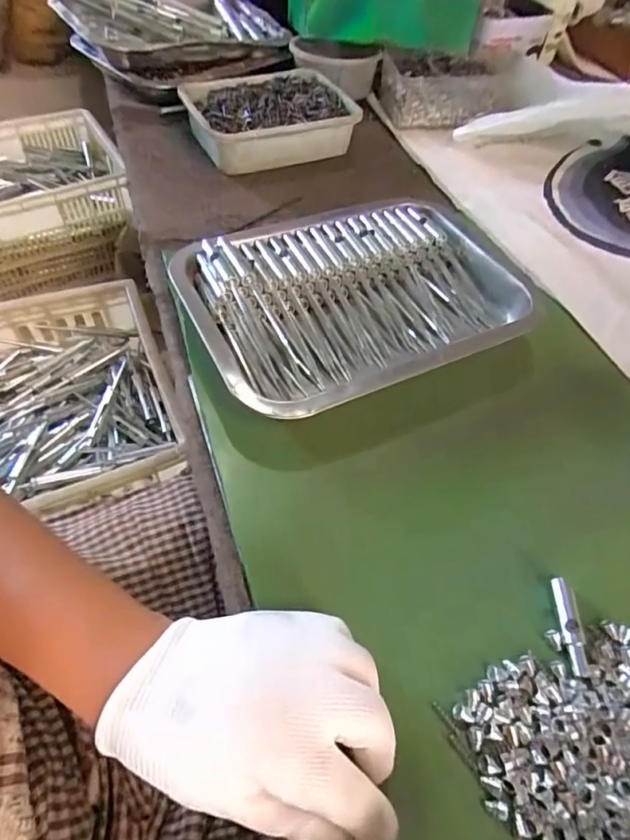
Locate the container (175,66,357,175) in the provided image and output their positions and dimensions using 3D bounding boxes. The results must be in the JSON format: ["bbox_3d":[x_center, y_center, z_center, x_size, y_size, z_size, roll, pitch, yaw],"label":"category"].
[{"bbox_3d":[-0.049,-0.333,0.539,0.177,0.044,0.122,-20,61,-18],"label":"container"}]

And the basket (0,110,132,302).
[{"bbox_3d":[-0.660,-0.468,1.089,0.461,0.221,0.317,-21,61,-18],"label":"basket"}]

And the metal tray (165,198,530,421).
[{"bbox_3d":[0.037,-0.099,0.387,0.268,0.041,0.188,-23,62,-19],"label":"metal tray"}]

